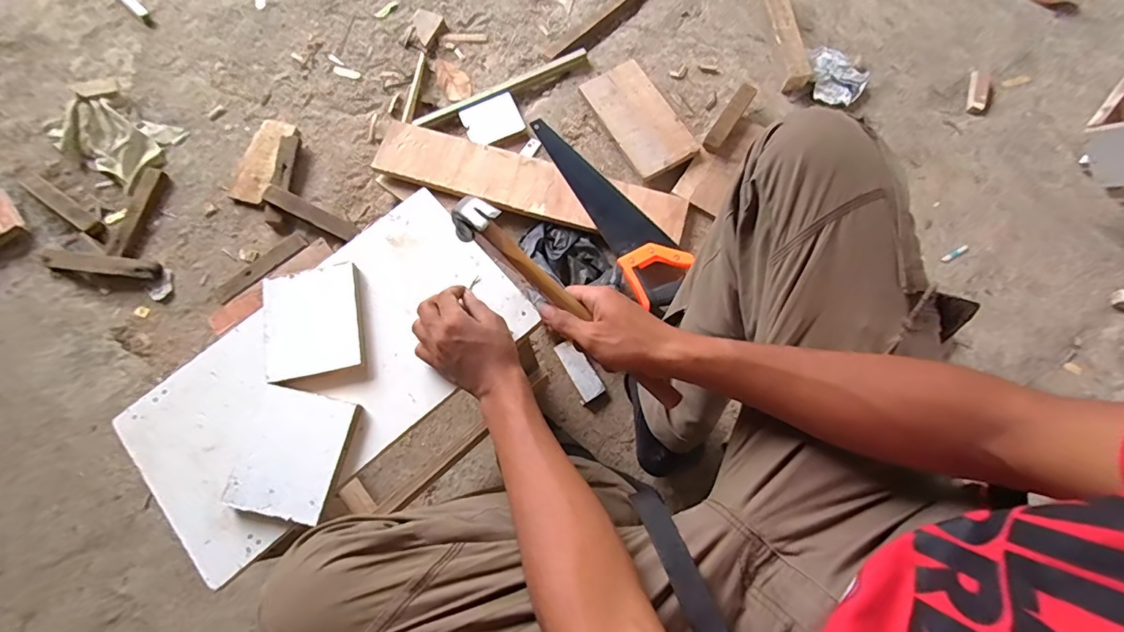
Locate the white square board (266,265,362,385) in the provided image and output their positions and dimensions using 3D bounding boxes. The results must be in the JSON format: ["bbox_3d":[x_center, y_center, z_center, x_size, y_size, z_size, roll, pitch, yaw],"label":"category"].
[{"bbox_3d":[-0.275,0.006,0.541,0.102,0.008,0.118,-12,75,-1],"label":"white square board"}]

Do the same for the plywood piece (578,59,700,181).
[{"bbox_3d":[0.141,-0.361,0.891,0.120,0.017,0.227,-29,74,-4],"label":"plywood piece"}]

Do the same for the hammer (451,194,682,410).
[{"bbox_3d":[0.007,-0.008,0.481,0.283,0.073,0.027,42,79,-7],"label":"hammer"}]

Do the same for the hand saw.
[{"bbox_3d":[0.088,-0.198,0.837,0.108,0.049,0.395,-28,76,-7],"label":"hand saw"}]

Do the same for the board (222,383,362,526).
[{"bbox_3d":[-0.276,0.139,0.504,0.102,0.010,0.120,12,76,5],"label":"board"}]

